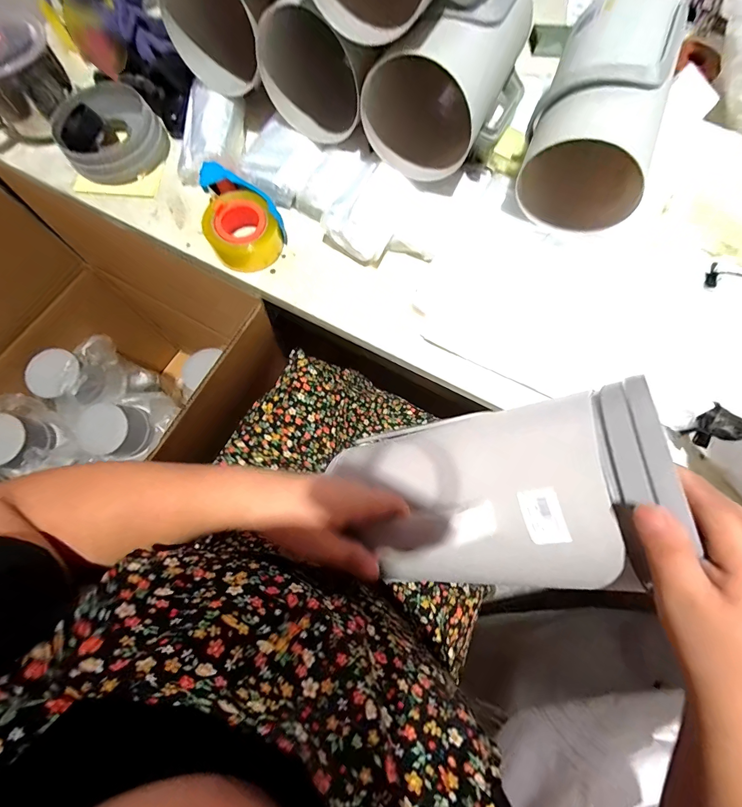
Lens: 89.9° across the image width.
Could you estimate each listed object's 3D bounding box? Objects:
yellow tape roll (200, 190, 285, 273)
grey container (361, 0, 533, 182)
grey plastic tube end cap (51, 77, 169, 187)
[{"bbox_3d":[-0.199,-0.269,0.570,0.102,0.059,0.123,-25,76,-7],"label":"yellow tape roll"},{"bbox_3d":[0.124,-0.470,0.535,0.168,0.173,0.273,32,77,8],"label":"grey container"},{"bbox_3d":[-0.421,-0.431,0.608,0.139,0.076,0.151,36,77,8],"label":"grey plastic tube end cap"}]

